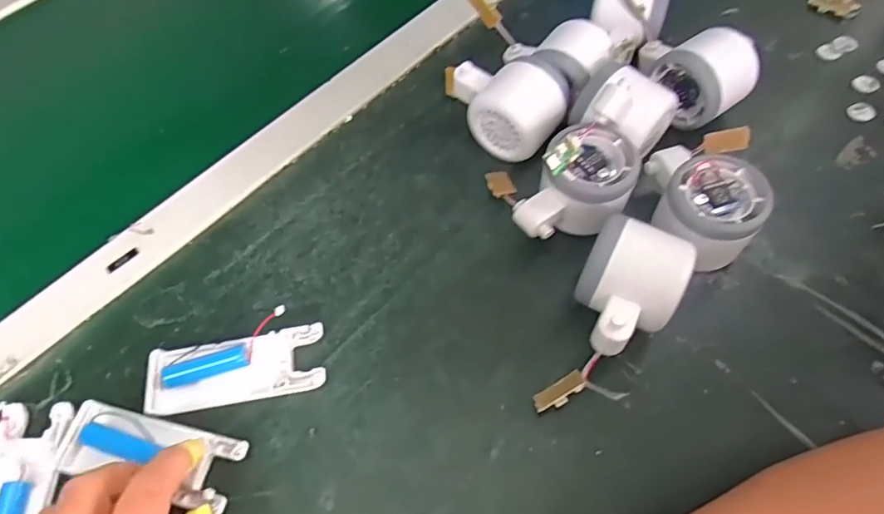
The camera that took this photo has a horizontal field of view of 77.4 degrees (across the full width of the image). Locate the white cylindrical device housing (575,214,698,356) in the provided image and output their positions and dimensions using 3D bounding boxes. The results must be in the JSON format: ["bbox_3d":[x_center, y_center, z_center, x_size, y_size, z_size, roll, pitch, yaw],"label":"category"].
[{"bbox_3d":[0.109,0.024,0.329,0.055,0.052,0.077,23,65,14],"label":"white cylindrical device housing"}]

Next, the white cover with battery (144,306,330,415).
[{"bbox_3d":[-0.127,0.066,0.342,0.105,0.015,0.048,-10,62,-3],"label":"white cover with battery"}]

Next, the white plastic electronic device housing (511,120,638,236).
[{"bbox_3d":[0.091,-0.043,0.364,0.056,0.060,0.082,33,68,18],"label":"white plastic electronic device housing"}]

